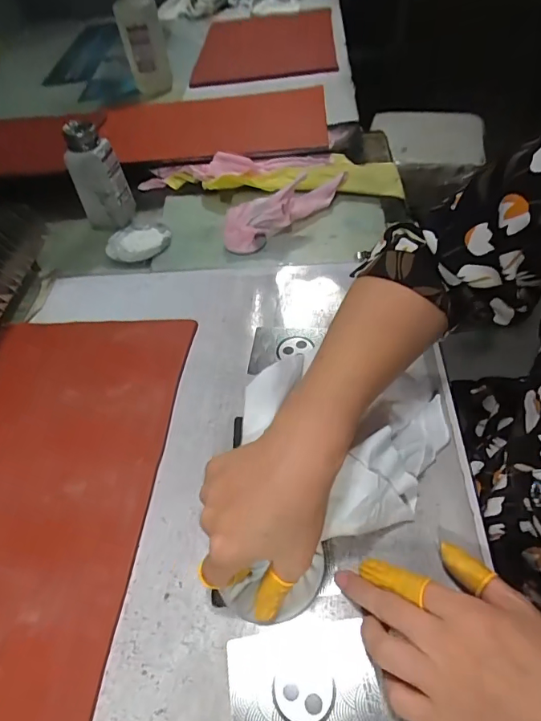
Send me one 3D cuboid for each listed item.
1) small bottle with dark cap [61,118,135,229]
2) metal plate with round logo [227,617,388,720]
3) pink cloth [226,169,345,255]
[{"bbox_3d":[-0.218,-0.235,0.597,0.047,0.129,0.060,21,55,22],"label":"small bottle with dark cap"},{"bbox_3d":[0.020,0.196,0.279,0.087,0.004,0.063,-10,49,0],"label":"metal plate with round logo"},{"bbox_3d":[0.021,-0.205,0.591,0.060,0.052,0.196,34,61,30],"label":"pink cloth"}]

